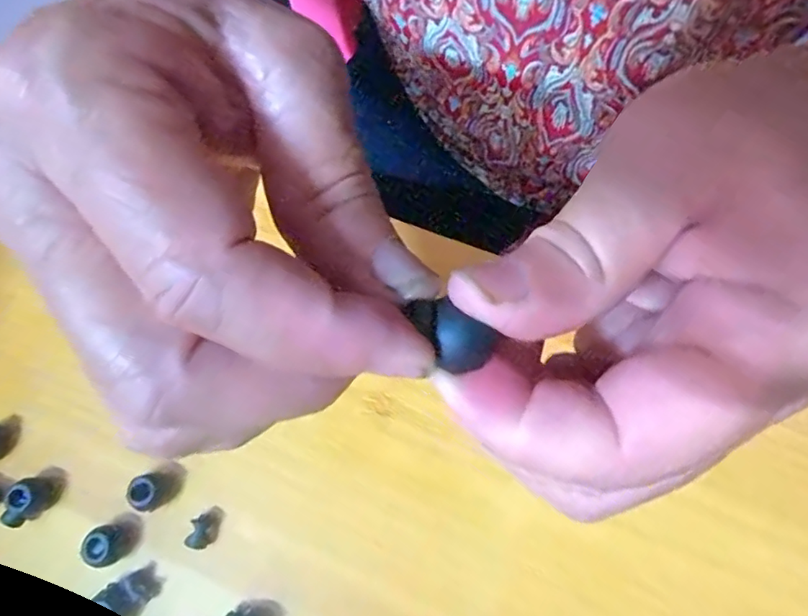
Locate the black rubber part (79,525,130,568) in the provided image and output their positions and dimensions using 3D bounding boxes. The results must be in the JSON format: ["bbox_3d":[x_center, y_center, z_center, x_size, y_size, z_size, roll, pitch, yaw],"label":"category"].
[{"bbox_3d":[-0.122,0.097,0.226,0.013,0.013,0.014,-1,75,6],"label":"black rubber part"}]

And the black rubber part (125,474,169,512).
[{"bbox_3d":[-0.106,0.077,0.231,0.013,0.016,0.014,-1,75,6],"label":"black rubber part"}]

